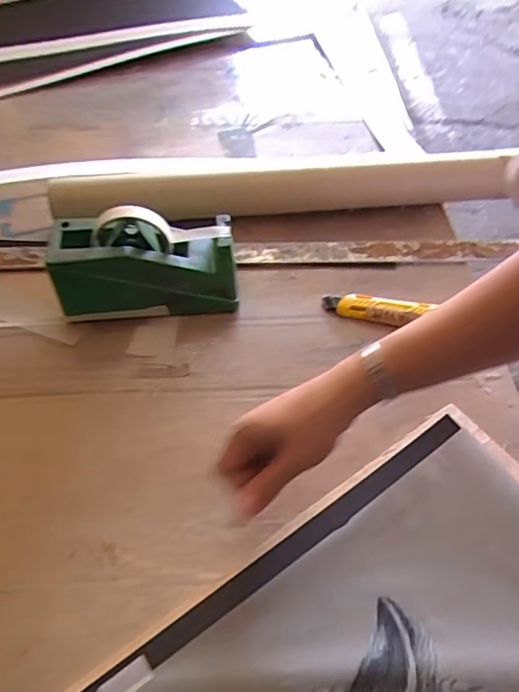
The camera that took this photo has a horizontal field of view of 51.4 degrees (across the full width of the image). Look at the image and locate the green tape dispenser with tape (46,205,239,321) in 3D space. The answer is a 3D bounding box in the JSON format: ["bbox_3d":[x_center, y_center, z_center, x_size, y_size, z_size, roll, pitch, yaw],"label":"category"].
[{"bbox_3d":[-0.125,-0.095,0.604,0.196,0.115,0.081,-6,52,-4],"label":"green tape dispenser with tape"}]

